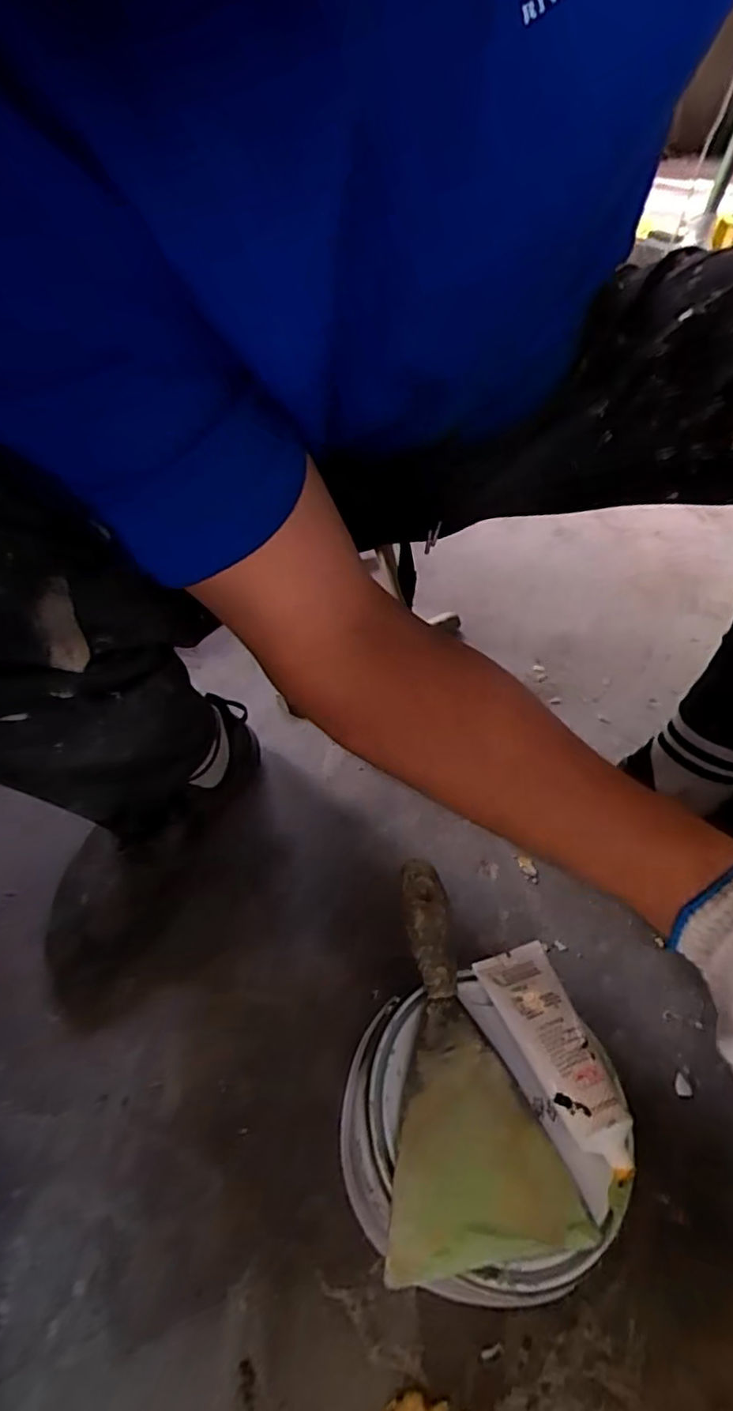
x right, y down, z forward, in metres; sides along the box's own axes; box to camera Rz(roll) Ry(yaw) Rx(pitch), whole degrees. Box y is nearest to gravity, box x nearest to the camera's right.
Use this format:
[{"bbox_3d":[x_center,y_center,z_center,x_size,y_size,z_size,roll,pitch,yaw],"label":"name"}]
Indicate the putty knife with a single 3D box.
[{"bbox_3d":[0.049,0.199,0.362,0.100,0.023,0.202,-5,50,-8],"label":"putty knife"}]

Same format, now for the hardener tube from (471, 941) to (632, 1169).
[{"bbox_3d":[0.115,0.202,0.359,0.047,0.028,0.120,-13,51,-17],"label":"hardener tube"}]

